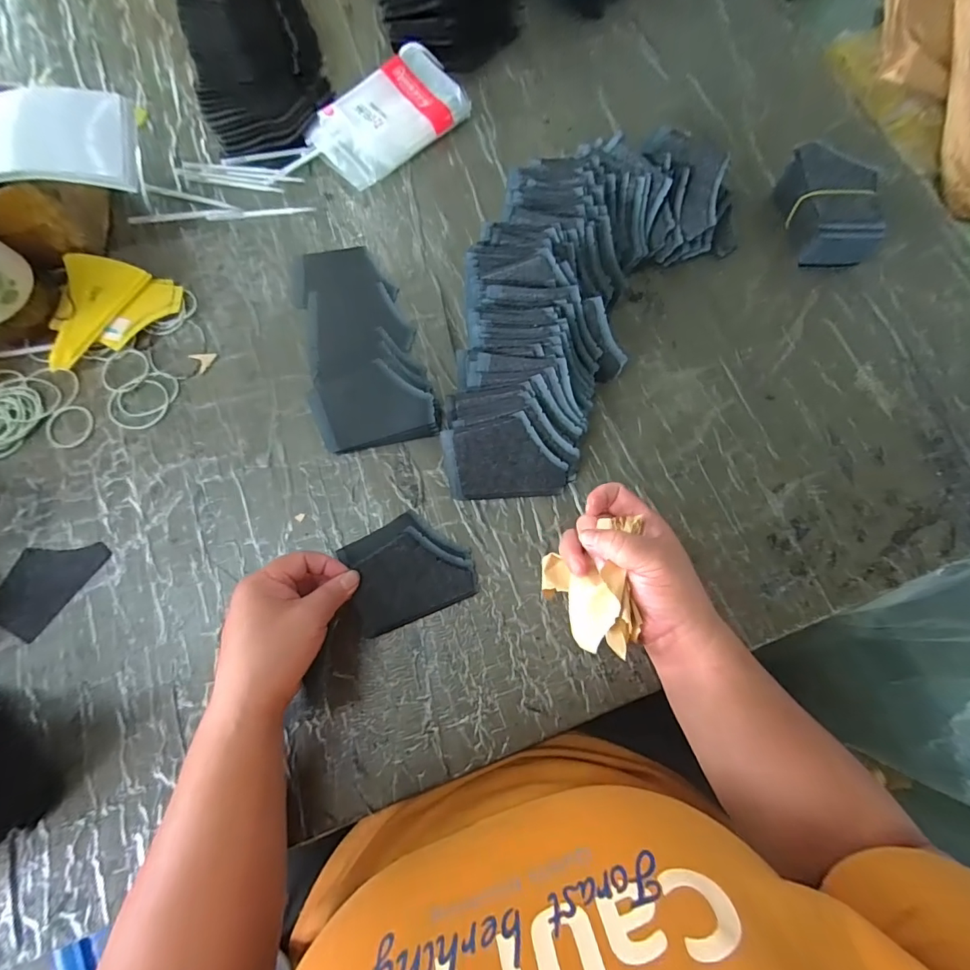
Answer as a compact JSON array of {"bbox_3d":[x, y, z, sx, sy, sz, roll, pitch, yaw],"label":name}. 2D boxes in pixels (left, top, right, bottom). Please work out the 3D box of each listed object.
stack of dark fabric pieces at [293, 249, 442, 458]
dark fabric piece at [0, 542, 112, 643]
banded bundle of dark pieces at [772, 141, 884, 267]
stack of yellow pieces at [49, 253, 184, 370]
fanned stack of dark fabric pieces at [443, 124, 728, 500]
[{"bbox_3d":[-0.125,-0.141,0.434,0.106,0.016,0.223,-18,77,-5],"label":"stack of dark fabric pieces"},{"bbox_3d":[-0.380,0.081,0.381,0.061,0.004,0.091,32,78,7],"label":"dark fabric piece"},{"bbox_3d":[0.348,-0.280,0.448,0.071,0.046,0.113,-7,77,-2],"label":"banded bundle of dark pieces"},{"bbox_3d":[-0.366,-0.172,0.439,0.109,0.015,0.118,-1,77,-1],"label":"stack of yellow pieces"},{"bbox_3d":[0.074,-0.174,0.416,0.206,0.056,0.417,34,79,7],"label":"fanned stack of dark fabric pieces"}]

